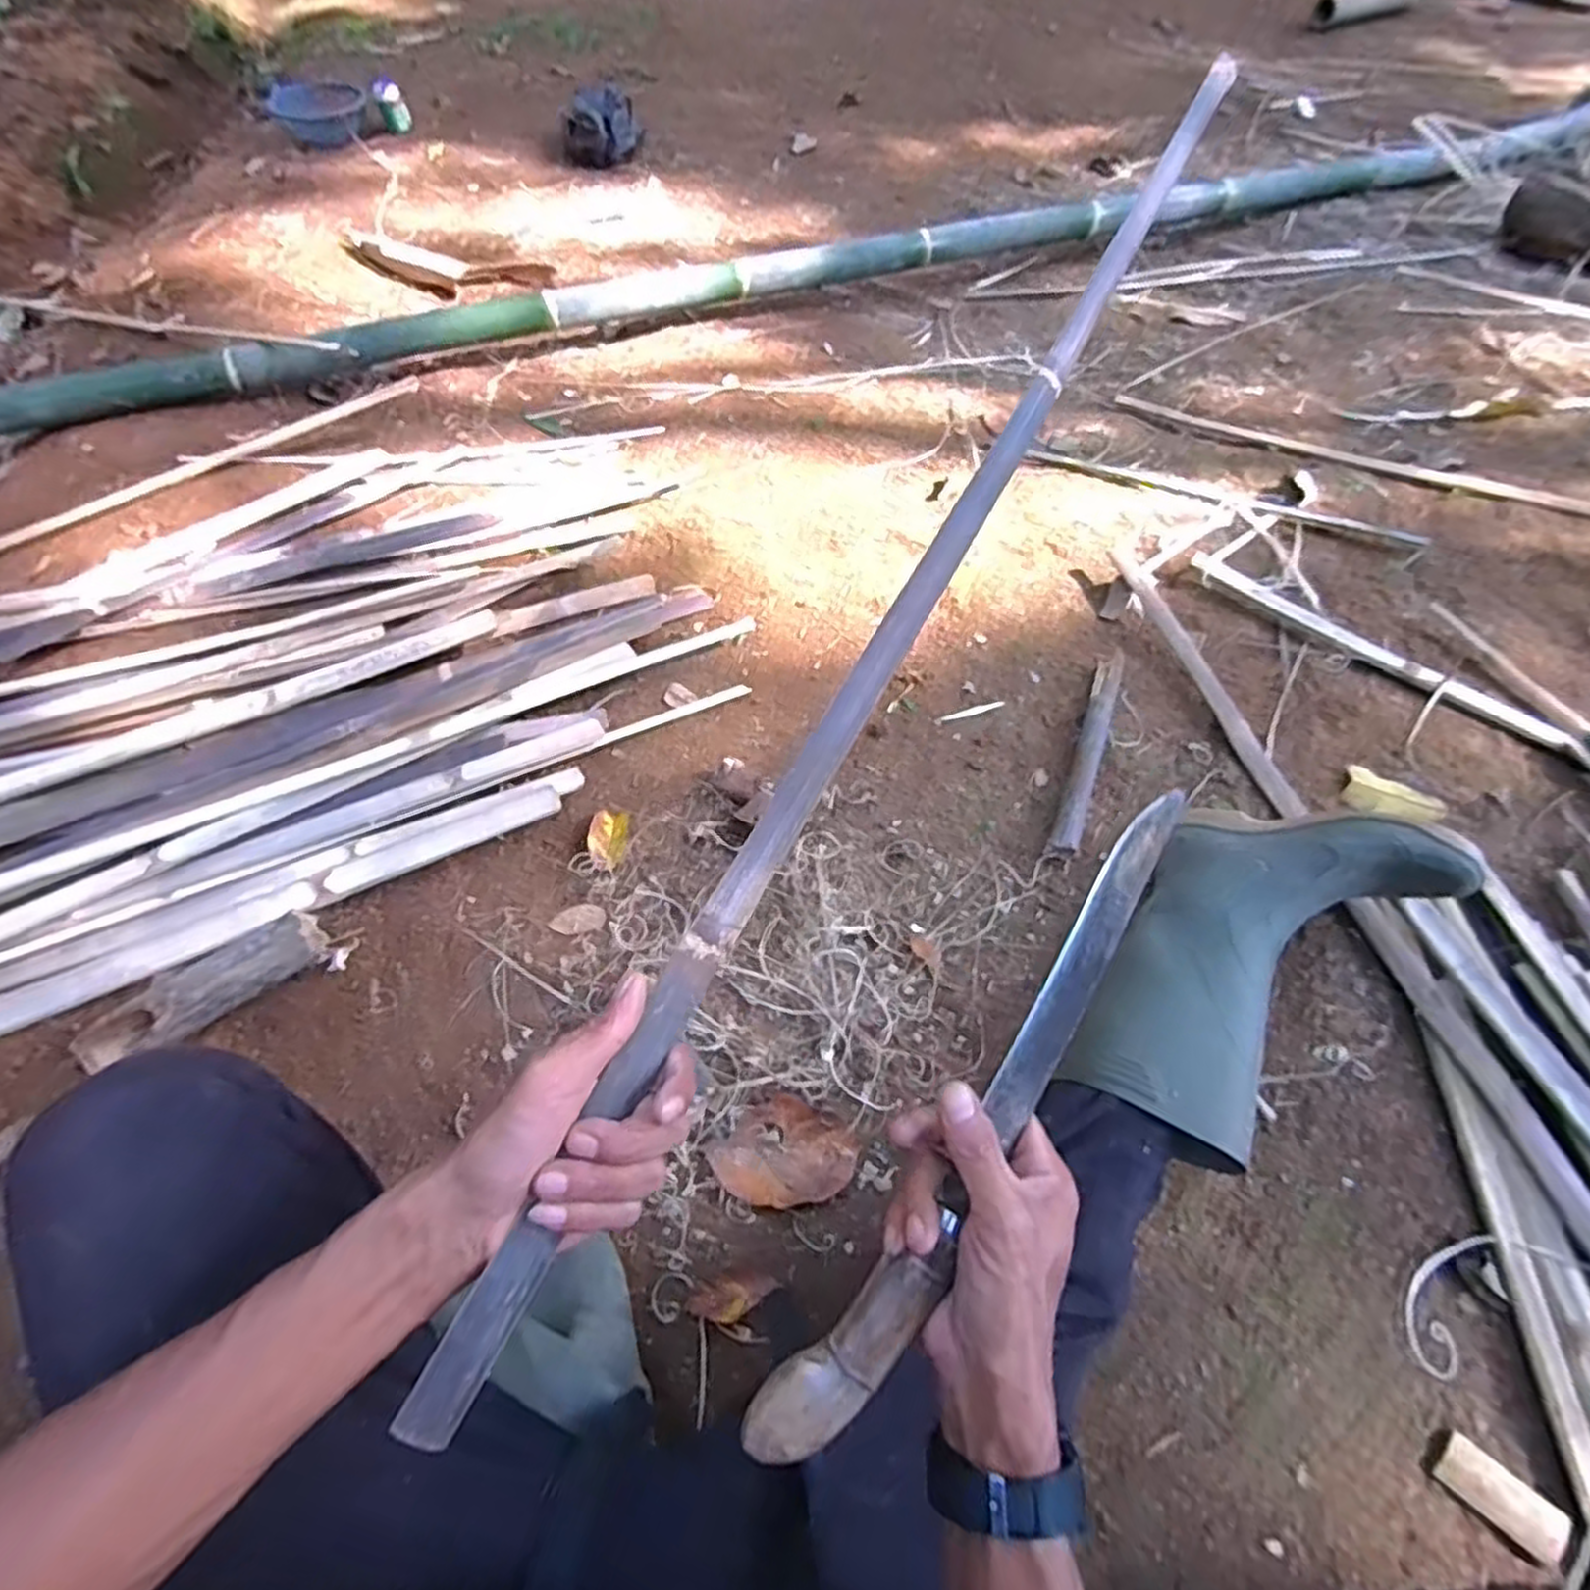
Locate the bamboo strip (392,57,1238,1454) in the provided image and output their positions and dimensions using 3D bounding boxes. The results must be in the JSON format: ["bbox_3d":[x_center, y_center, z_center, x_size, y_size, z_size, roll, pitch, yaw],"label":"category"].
[{"bbox_3d":[0.096,-0.159,0.479,0.021,0.018,1.016,26,70,15],"label":"bamboo strip"}]

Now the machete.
[{"bbox_3d":[0.098,0.145,0.378,0.039,0.029,0.352,32,74,18],"label":"machete"}]

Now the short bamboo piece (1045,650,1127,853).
[{"bbox_3d":[0.360,-0.062,0.956,0.032,0.031,0.330,20,58,12],"label":"short bamboo piece"}]

